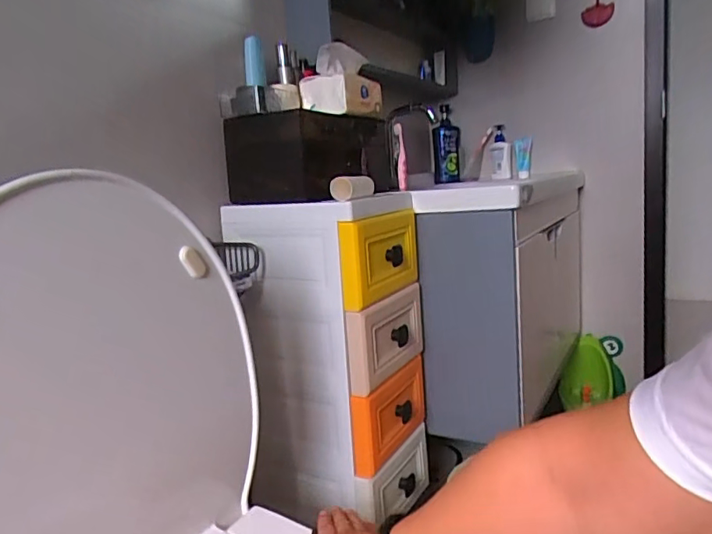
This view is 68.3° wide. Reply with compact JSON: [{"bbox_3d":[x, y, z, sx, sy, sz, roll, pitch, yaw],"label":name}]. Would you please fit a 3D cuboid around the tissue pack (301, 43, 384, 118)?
[{"bbox_3d":[-0.029,-0.367,1.041,0.097,0.134,0.209,-1,9,22],"label":"tissue pack"}]

